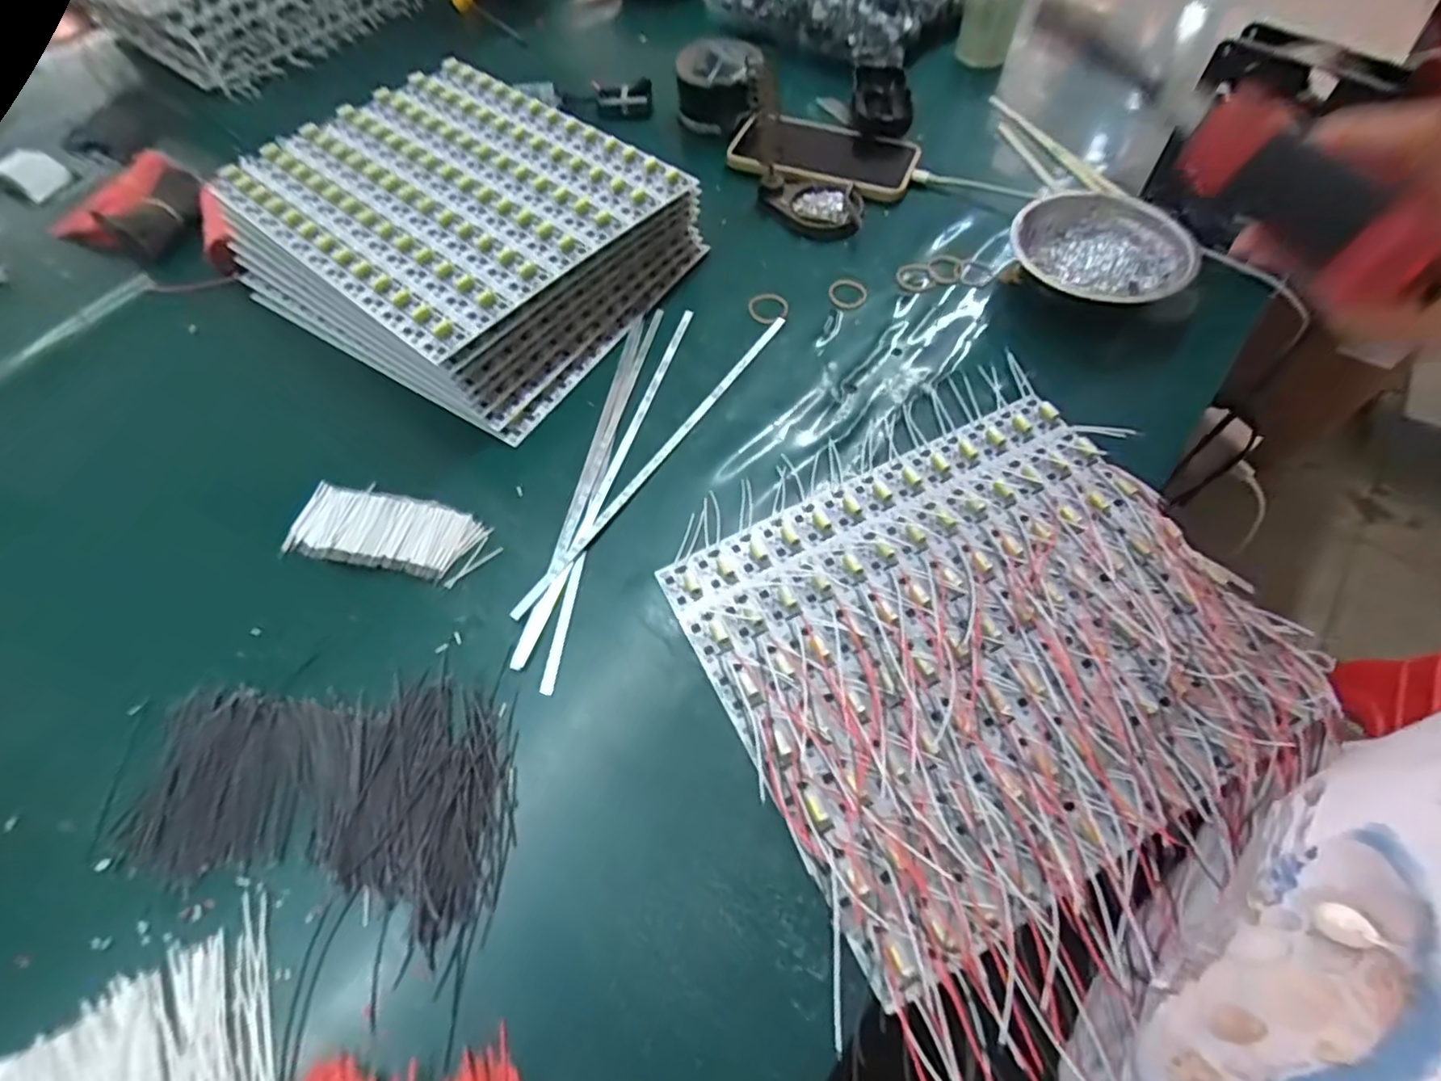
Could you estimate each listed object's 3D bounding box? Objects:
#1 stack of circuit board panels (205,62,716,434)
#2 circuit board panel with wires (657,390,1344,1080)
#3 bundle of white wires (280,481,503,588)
[{"bbox_3d":[-0.202,-0.246,0.510,0.308,0.066,0.249,30,65,18],"label":"stack of circuit board panels"},{"bbox_3d":[0.156,0.064,0.352,0.289,0.009,0.289,-27,62,-13],"label":"circuit board panel with wires"},{"bbox_3d":[-0.210,-0.006,0.408,0.130,0.012,0.052,10,60,8],"label":"bundle of white wires"}]

